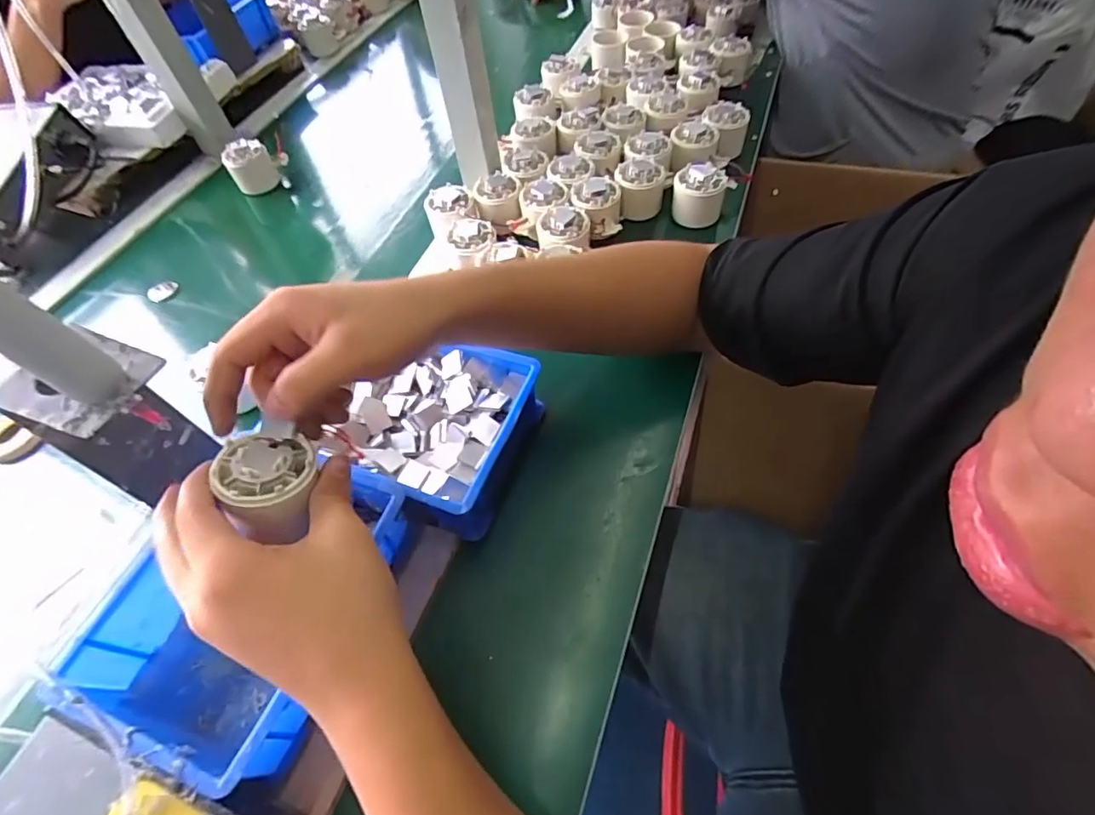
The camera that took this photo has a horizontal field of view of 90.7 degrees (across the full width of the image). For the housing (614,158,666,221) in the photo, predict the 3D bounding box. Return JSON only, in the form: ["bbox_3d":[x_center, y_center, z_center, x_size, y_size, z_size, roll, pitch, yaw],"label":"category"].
[{"bbox_3d":[0.112,-0.266,0.660,0.056,0.051,0.056,-1,55,5],"label":"housing"}]

